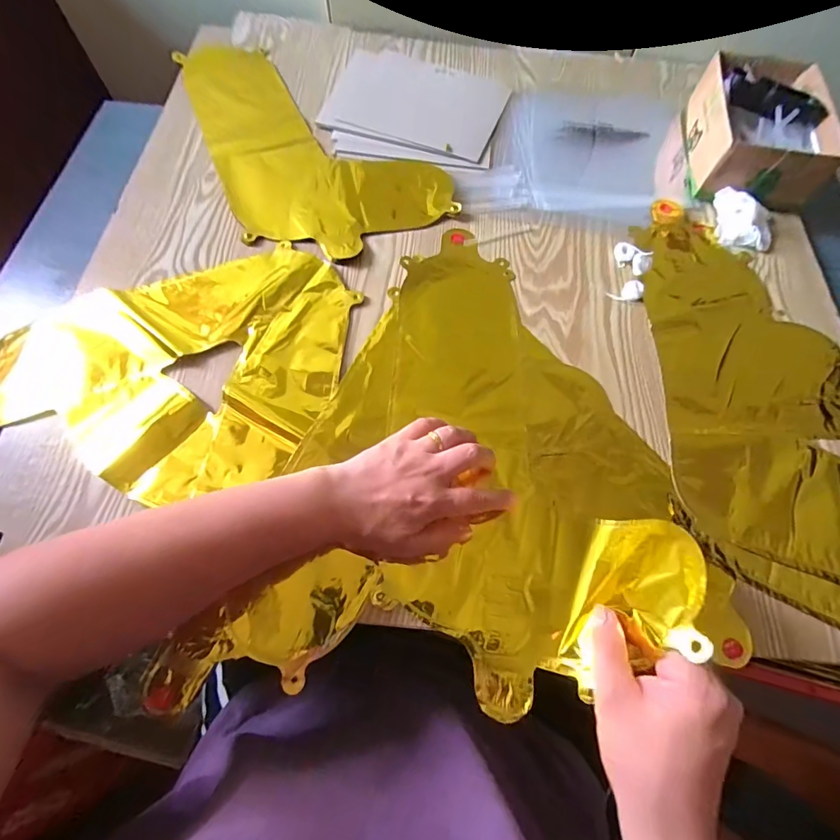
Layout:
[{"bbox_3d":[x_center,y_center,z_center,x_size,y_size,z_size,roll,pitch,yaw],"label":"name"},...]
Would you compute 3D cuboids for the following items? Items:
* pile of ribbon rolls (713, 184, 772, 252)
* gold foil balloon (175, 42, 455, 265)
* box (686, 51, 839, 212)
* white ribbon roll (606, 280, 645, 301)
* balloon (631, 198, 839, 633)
[{"bbox_3d":[0.375,-0.233,0.490,0.062,0.030,0.067,14,65,4],"label":"pile of ribbon rolls"},{"bbox_3d":[-0.161,-0.370,0.543,0.228,0.008,0.439,-27,69,-14],"label":"gold foil balloon"},{"bbox_3d":[0.422,-0.354,0.530,0.147,0.072,0.195,11,65,2],"label":"box"},{"bbox_3d":[0.222,-0.136,0.454,0.036,0.010,0.021,-24,68,-13],"label":"white ribbon roll"},{"bbox_3d":[0.338,-0.035,0.409,0.206,0.014,0.435,7,65,0],"label":"balloon"}]

